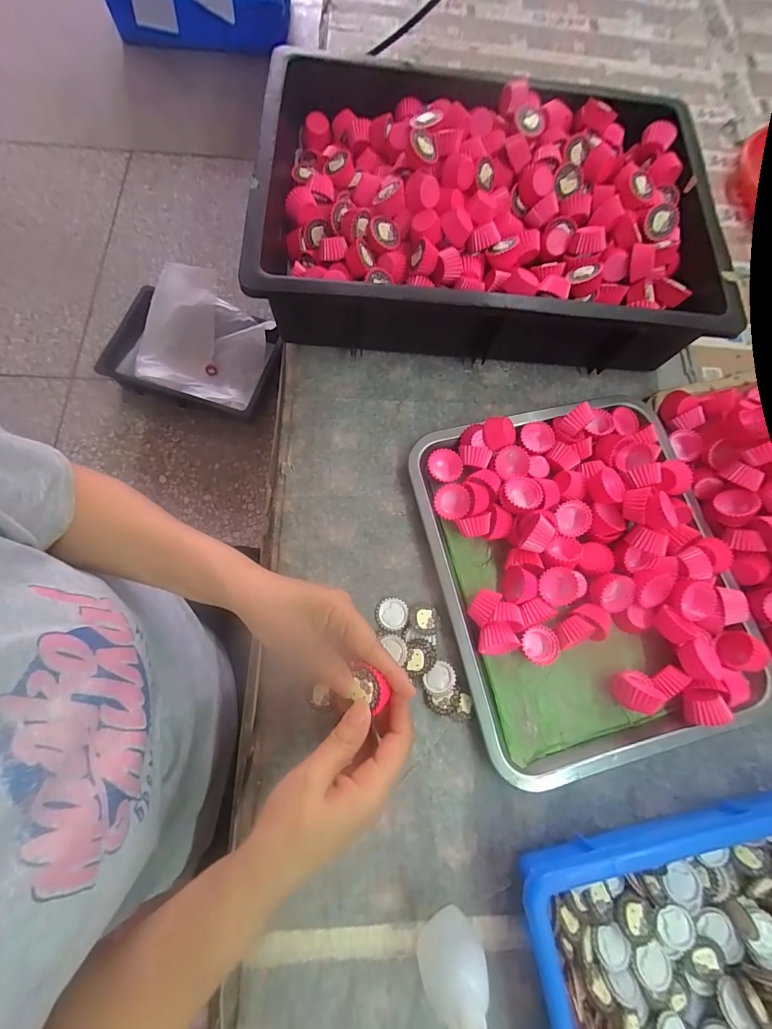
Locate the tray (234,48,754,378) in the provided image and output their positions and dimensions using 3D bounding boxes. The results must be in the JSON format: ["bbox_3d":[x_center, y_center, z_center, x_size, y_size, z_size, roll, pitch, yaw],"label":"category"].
[{"bbox_3d":[0.102,-0.310,0.437,0.443,0.103,0.308,3,74,-3],"label":"tray"}]

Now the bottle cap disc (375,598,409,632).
[{"bbox_3d":[0.005,0.087,0.361,0.028,0.004,0.028,1,74,-3],"label":"bottle cap disc"}]

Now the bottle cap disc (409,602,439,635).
[{"bbox_3d":[0.034,0.090,0.359,0.025,0.007,0.027,1,74,-3],"label":"bottle cap disc"}]

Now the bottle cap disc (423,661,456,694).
[{"bbox_3d":[0.045,0.135,0.343,0.023,0.008,0.026,37,75,7],"label":"bottle cap disc"}]

